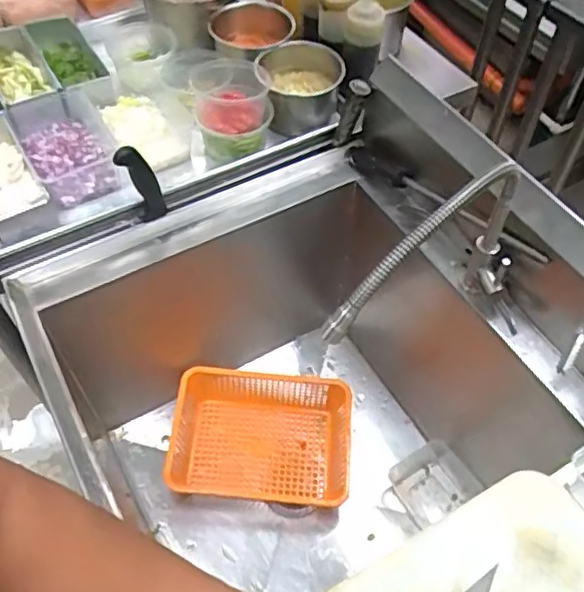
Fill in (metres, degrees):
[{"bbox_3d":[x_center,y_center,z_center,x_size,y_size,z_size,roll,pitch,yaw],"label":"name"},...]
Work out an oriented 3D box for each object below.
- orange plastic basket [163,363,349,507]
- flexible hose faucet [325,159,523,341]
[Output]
[{"bbox_3d":[-0.058,0.260,1.094,0.318,0.102,0.222,4,55,2],"label":"orange plastic basket"},{"bbox_3d":[0.189,-0.038,0.653,0.096,0.205,0.372,42,24,25],"label":"flexible hose faucet"}]

